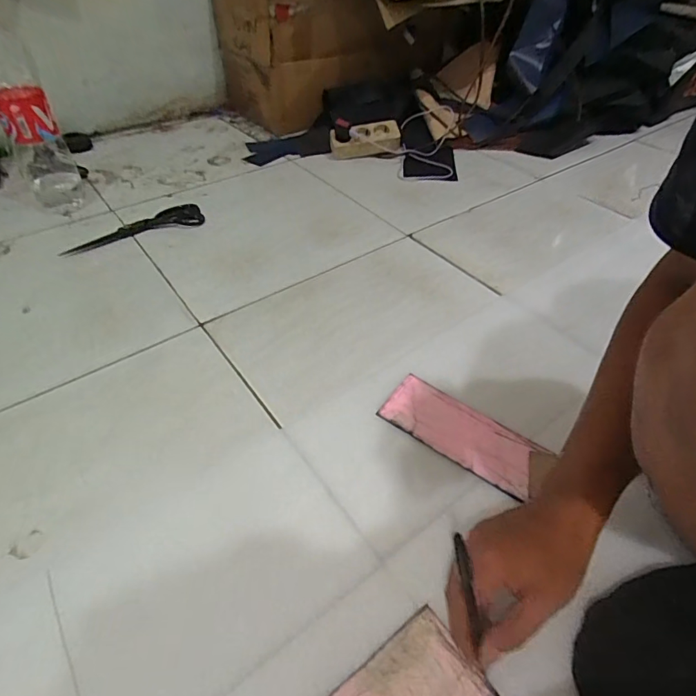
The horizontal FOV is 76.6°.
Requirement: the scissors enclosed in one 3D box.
[{"bbox_3d":[-0.372,-0.209,0.771,0.234,0.016,0.057,-25,52,-24],"label":"scissors"}]

